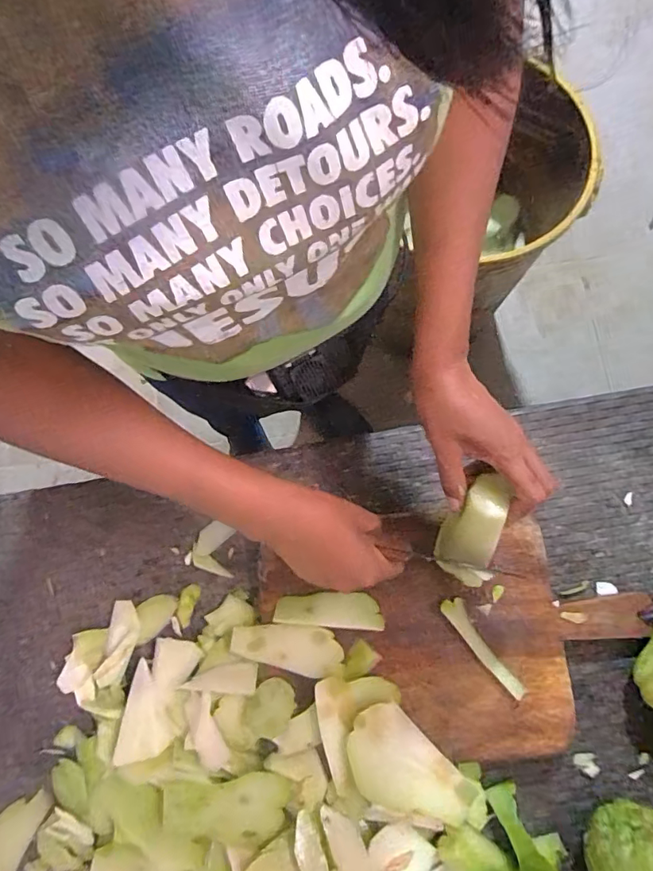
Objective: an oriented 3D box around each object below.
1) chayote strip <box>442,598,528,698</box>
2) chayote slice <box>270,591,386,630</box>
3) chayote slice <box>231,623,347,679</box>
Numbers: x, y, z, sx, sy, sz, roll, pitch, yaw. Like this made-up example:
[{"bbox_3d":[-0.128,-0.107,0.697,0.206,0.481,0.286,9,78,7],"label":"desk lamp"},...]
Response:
[{"bbox_3d":[0.153,0.205,0.481,0.022,0.008,0.109,-38,79,-7],"label":"chayote strip"},{"bbox_3d":[0.002,0.171,0.487,0.104,0.009,0.031,3,77,1],"label":"chayote slice"},{"bbox_3d":[-0.040,0.208,0.481,0.108,0.007,0.041,1,62,8],"label":"chayote slice"}]

